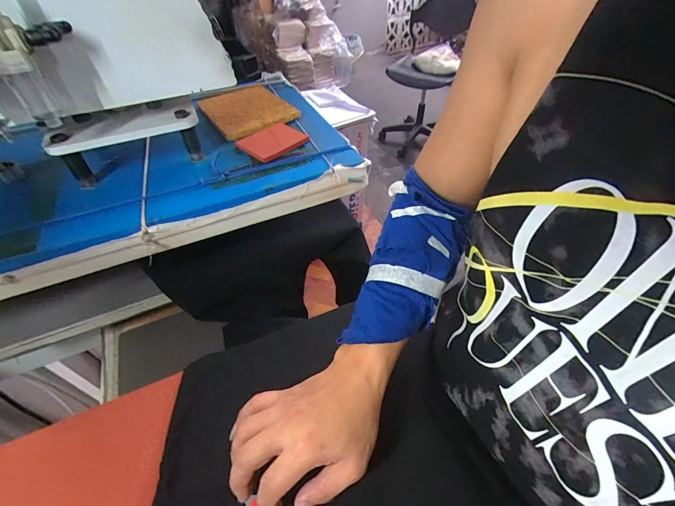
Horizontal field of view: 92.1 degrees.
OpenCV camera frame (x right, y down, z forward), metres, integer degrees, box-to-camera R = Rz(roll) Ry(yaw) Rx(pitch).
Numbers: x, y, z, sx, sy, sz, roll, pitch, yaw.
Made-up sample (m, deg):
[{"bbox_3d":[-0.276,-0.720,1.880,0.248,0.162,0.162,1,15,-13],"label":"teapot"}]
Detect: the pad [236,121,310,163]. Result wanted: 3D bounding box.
[{"bbox_3d":[-0.101,-0.178,0.516,0.094,0.007,0.084,-32,53,-25],"label":"pad"}]

